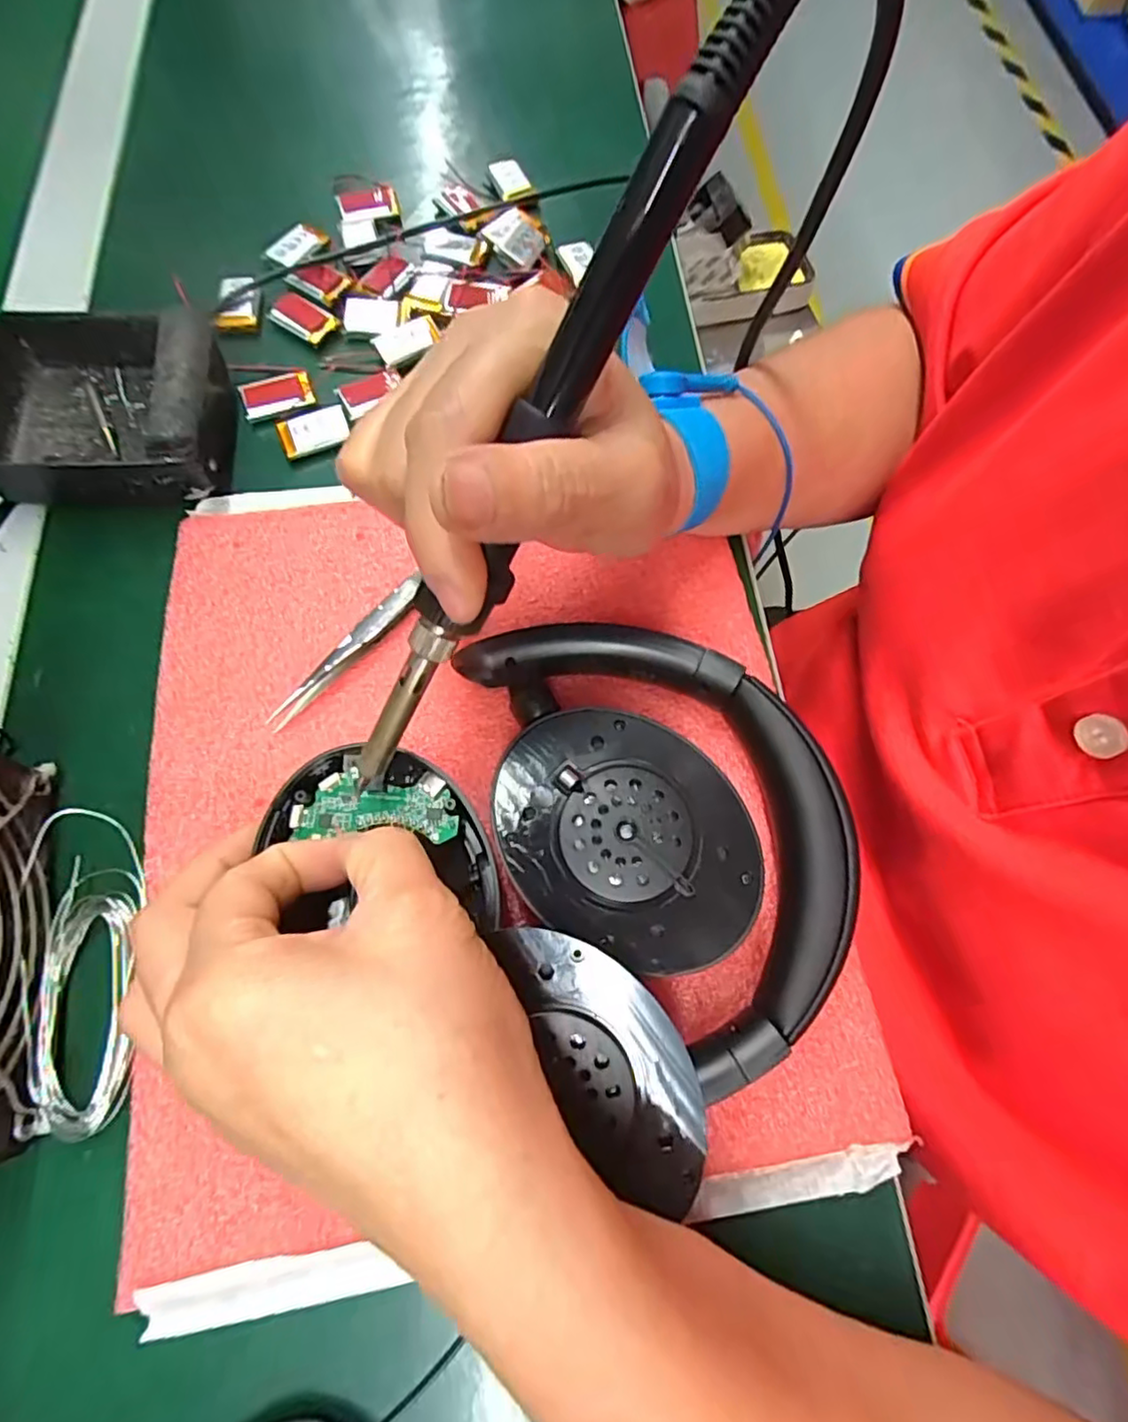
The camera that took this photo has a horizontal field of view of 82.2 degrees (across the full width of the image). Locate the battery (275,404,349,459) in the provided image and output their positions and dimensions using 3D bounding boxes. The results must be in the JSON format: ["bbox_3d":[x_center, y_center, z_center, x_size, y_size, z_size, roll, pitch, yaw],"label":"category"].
[{"bbox_3d":[-0.113,-0.127,0.290,0.030,0.008,0.018,-25,72,-10],"label":"battery"}]

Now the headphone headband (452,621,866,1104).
[{"bbox_3d":[0.039,0.027,0.222,0.086,0.028,0.158,-29,73,-11],"label":"headphone headband"}]

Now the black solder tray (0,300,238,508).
[{"bbox_3d":[-0.195,-0.129,0.274,0.095,0.033,0.081,-4,70,-3],"label":"black solder tray"}]

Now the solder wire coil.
[{"bbox_3d":[-0.155,0.081,0.208,0.033,0.014,0.096,-7,70,-4],"label":"solder wire coil"}]

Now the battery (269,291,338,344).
[{"bbox_3d":[-0.130,-0.194,0.315,0.035,0.004,0.019,36,73,11],"label":"battery"}]

